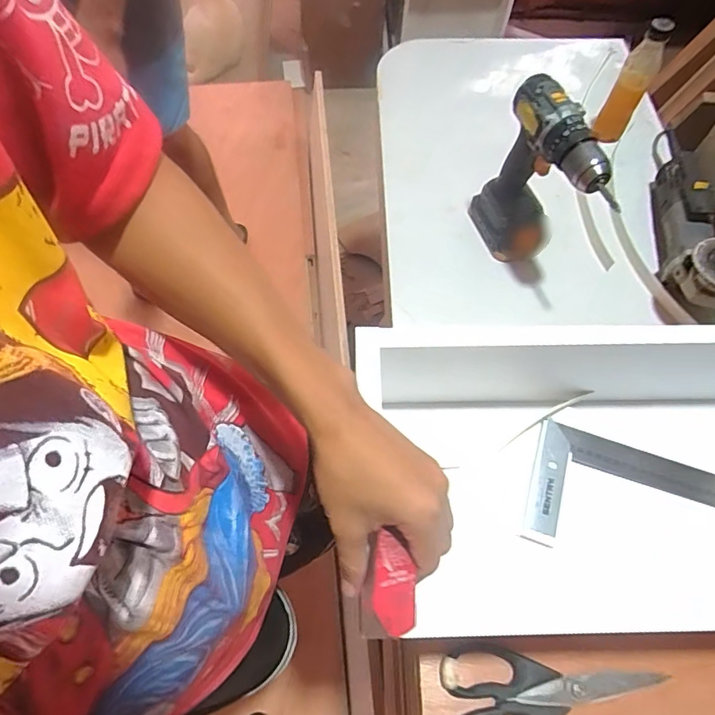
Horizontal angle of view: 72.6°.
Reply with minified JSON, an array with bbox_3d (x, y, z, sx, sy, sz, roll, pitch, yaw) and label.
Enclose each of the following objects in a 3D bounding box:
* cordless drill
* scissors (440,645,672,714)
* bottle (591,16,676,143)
[{"bbox_3d":[0.232,-0.218,0.630,0.074,0.206,0.164,-29,66,-12],"label":"cordless drill"},{"bbox_3d":[0.184,0.317,0.455,0.204,0.020,0.090,-6,63,-1],"label":"scissors"},{"bbox_3d":[0.429,-0.425,0.763,0.046,0.174,0.047,31,48,16],"label":"bottle"}]

